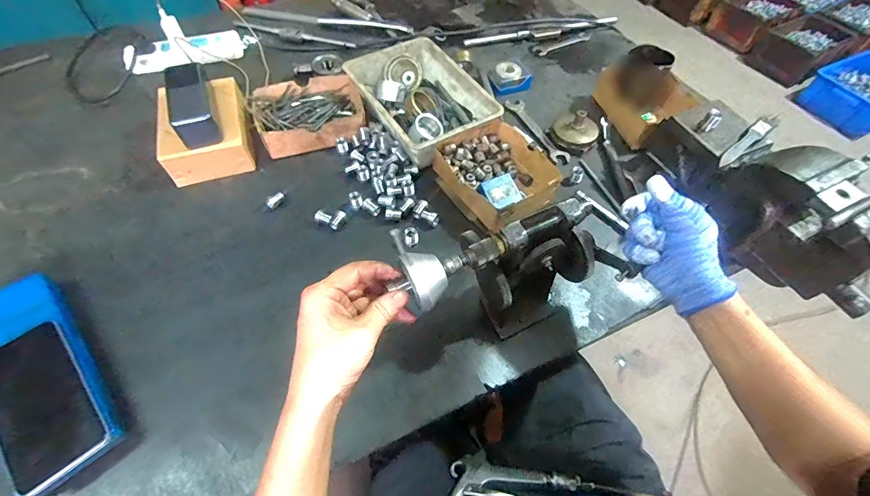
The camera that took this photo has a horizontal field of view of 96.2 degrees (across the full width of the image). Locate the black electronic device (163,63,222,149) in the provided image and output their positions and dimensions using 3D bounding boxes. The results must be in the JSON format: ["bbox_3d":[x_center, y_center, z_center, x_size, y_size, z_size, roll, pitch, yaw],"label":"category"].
[{"bbox_3d":[-0.362,-0.219,0.585,0.057,0.041,0.158,-20,60,-15],"label":"black electronic device"}]

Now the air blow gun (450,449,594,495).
[{"bbox_3d":[0.069,0.309,0.501,0.245,0.045,0.088,-14,58,-11],"label":"air blow gun"}]

